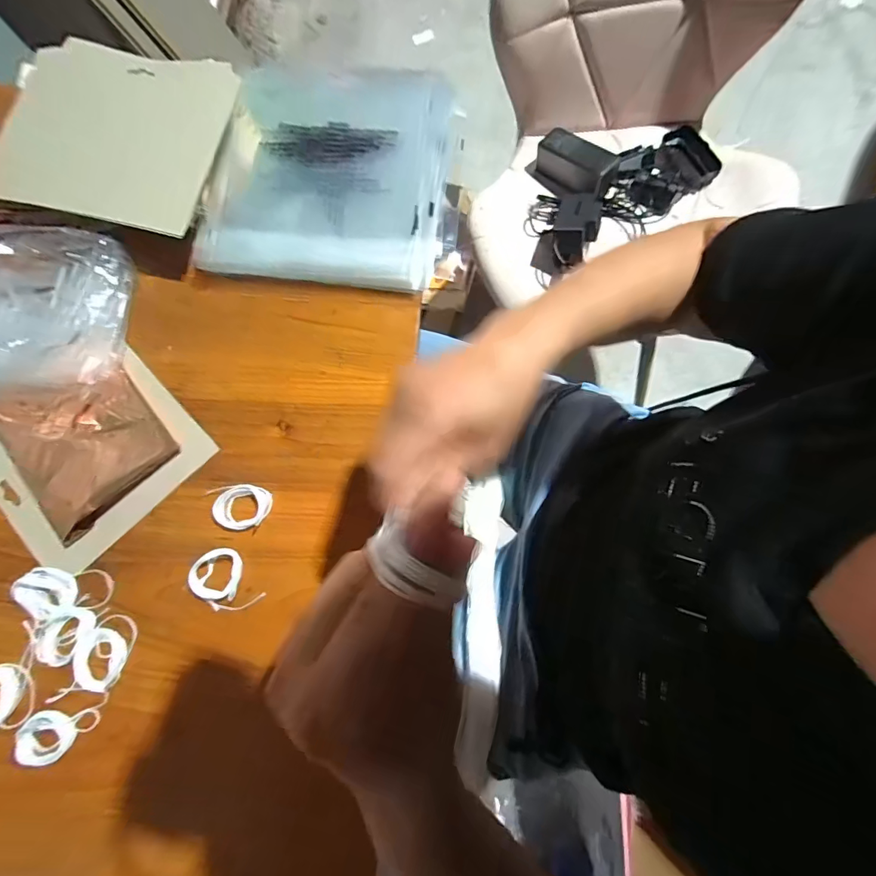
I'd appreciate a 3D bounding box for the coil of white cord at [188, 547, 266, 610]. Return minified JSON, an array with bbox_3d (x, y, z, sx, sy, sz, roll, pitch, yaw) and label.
[{"bbox_3d":[-0.169,0.115,0.339,0.040,0.011,0.052,-35,79,-9],"label":"coil of white cord"}]

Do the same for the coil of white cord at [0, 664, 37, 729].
[{"bbox_3d":[-0.331,0.194,0.321,0.055,0.006,0.043,-8,76,-3],"label":"coil of white cord"}]

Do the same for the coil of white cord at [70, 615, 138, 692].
[{"bbox_3d":[-0.254,0.163,0.328,0.037,0.004,0.052,22,77,5],"label":"coil of white cord"}]

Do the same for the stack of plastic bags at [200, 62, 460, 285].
[{"bbox_3d":[-0.098,-0.247,0.397,0.207,0.026,0.216,5,76,1],"label":"stack of plastic bags"}]

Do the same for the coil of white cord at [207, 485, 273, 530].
[{"bbox_3d":[-0.163,0.057,0.354,0.049,0.012,0.035,0,76,0],"label":"coil of white cord"}]

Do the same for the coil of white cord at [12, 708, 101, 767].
[{"bbox_3d":[-0.280,0.219,0.314,0.054,0.005,0.034,0,76,-1],"label":"coil of white cord"}]

